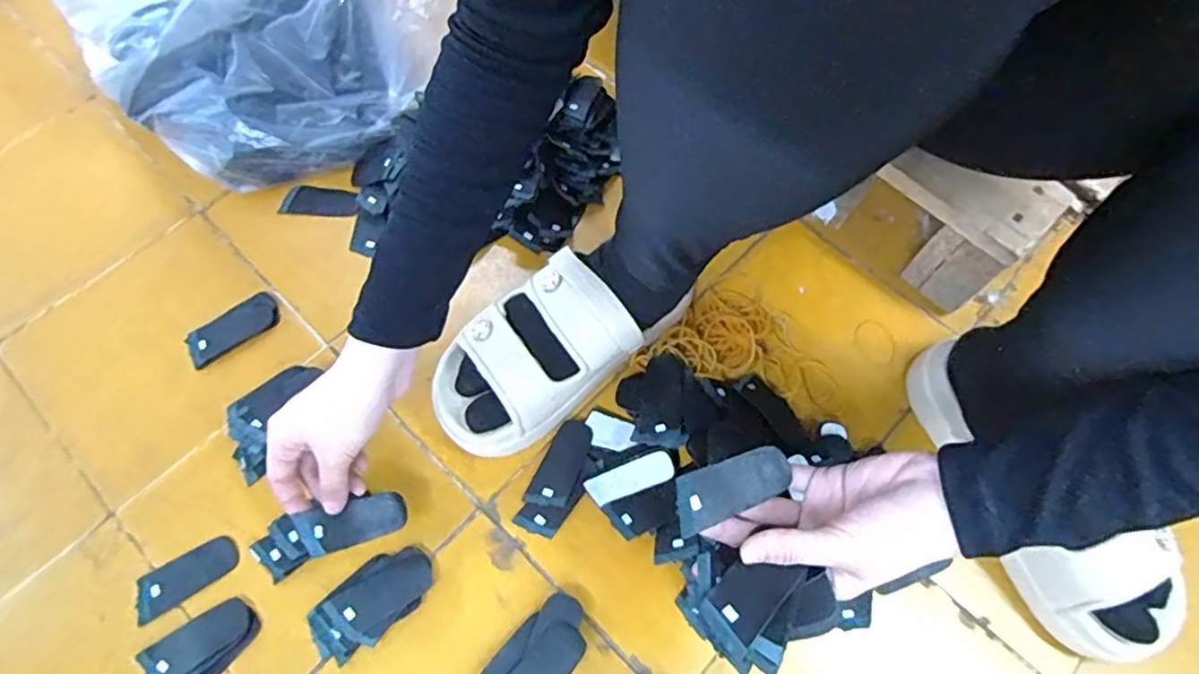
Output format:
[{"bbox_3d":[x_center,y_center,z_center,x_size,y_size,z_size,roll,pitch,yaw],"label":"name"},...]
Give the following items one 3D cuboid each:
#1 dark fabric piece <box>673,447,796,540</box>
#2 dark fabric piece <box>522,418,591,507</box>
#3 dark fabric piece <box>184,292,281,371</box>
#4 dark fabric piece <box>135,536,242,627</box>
[{"bbox_3d":[0.078,0.088,0.375,0.072,0.004,0.031,-19,76,-10],"label":"dark fabric piece"},{"bbox_3d":[-0.031,0.102,0.515,0.032,0.004,0.075,22,66,9],"label":"dark fabric piece"},{"bbox_3d":[-0.320,-0.009,0.555,0.080,0.006,0.035,-39,72,-18],"label":"dark fabric piece"},{"bbox_3d":[-0.309,0.176,0.472,0.077,0.004,0.033,-30,69,-15],"label":"dark fabric piece"}]

